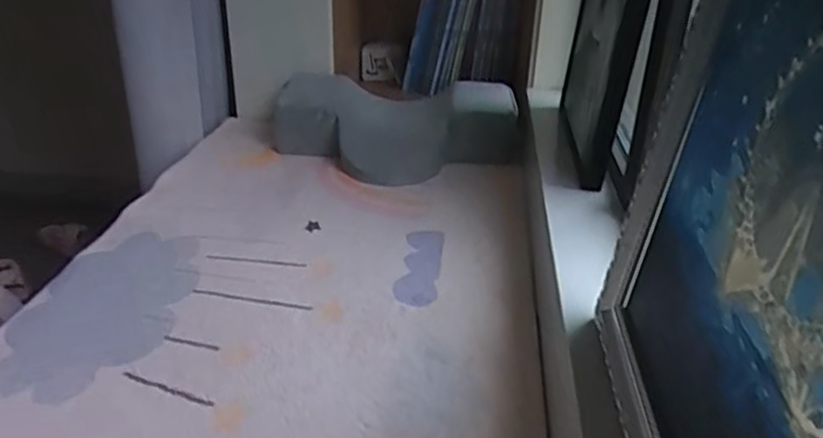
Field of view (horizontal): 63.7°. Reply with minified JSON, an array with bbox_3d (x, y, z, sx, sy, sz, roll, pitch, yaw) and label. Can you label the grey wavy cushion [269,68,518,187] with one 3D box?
[{"bbox_3d":[-0.038,-0.212,1.466,0.549,0.137,0.288,1,28,-1],"label":"grey wavy cushion"}]

